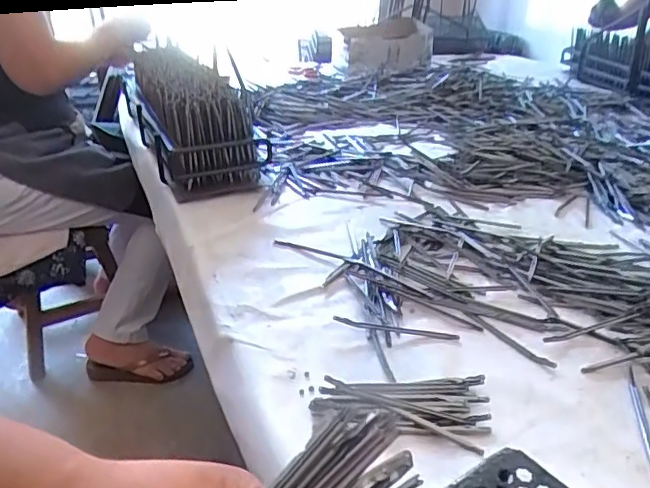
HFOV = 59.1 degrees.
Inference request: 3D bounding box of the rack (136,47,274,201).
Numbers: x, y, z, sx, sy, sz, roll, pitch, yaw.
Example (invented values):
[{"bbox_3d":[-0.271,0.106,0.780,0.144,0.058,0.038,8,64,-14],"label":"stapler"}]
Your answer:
[{"bbox_3d":[-0.221,-0.217,0.963,0.153,0.139,0.370,-13,30,-20],"label":"rack"}]

